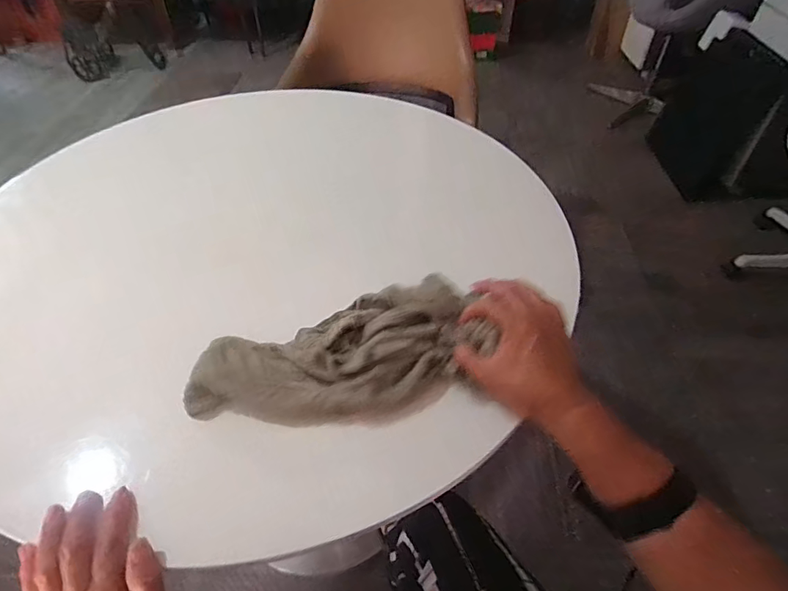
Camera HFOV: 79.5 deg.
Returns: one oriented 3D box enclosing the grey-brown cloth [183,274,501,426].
[{"bbox_3d":[-0.051,0.058,0.453,0.272,0.045,0.127,-14,49,-6],"label":"grey-brown cloth"}]

